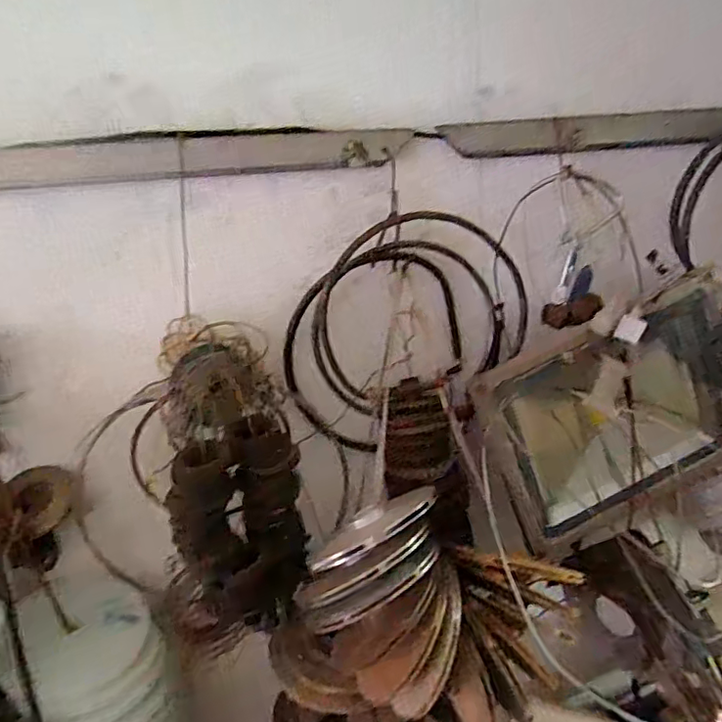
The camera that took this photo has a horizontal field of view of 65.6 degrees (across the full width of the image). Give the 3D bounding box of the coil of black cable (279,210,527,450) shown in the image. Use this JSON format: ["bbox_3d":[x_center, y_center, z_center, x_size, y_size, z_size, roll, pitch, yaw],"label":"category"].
[{"bbox_3d":[0.034,-0.026,0.481,0.204,0.184,0.069,-7,15,-5],"label":"coil of black cable"}]

